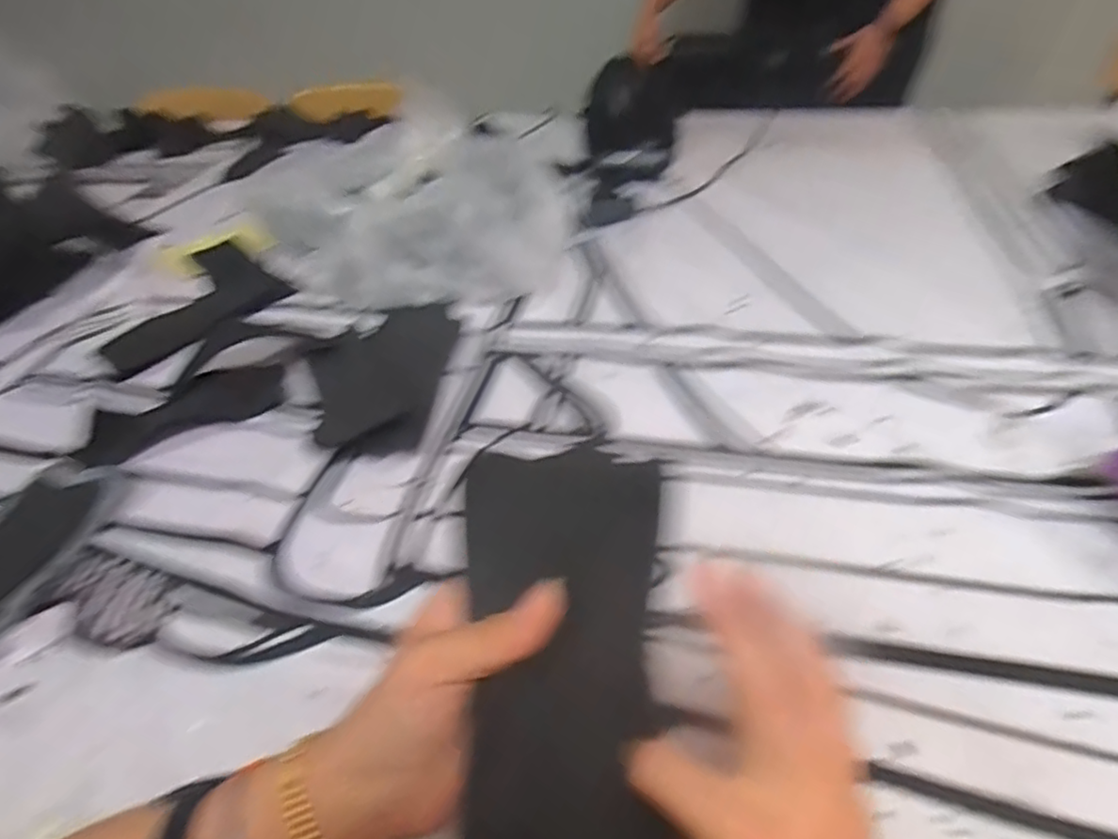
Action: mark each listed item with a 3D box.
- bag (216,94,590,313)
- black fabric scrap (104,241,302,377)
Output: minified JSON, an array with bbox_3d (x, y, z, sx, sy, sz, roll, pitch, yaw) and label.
[{"bbox_3d":[-0.178,-0.262,0.761,0.421,0.117,0.297,19,48,27],"label":"bag"},{"bbox_3d":[-0.459,-0.147,0.762,0.223,0.019,0.202,30,54,34],"label":"black fabric scrap"}]

